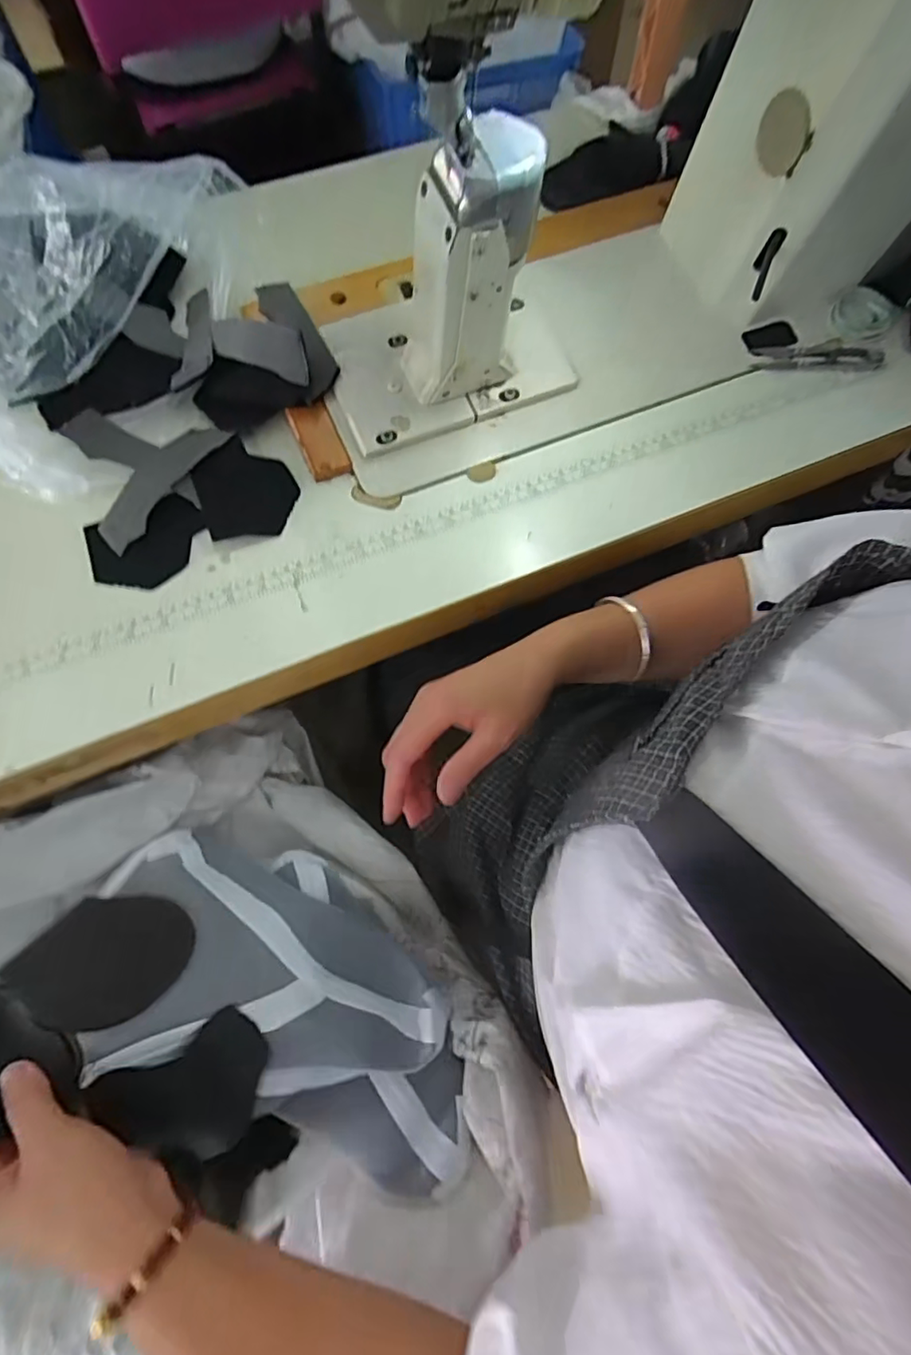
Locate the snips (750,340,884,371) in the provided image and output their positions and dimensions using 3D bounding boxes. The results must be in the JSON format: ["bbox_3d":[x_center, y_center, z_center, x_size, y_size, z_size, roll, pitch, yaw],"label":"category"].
[{"bbox_3d":[0.332,-0.296,0.544,0.116,0.005,0.035,0,68,0],"label":"snips"}]

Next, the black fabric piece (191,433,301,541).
[{"bbox_3d":[-0.172,-0.155,0.483,0.074,0.008,0.092,-25,70,-10],"label":"black fabric piece"}]

